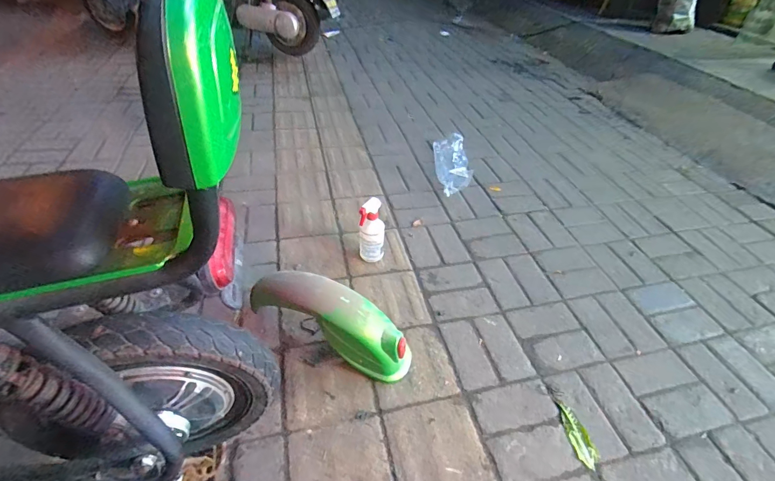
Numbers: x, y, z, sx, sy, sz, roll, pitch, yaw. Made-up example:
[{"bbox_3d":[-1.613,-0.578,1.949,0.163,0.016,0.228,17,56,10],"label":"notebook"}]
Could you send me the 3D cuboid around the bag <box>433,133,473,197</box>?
[{"bbox_3d":[0.272,-0.334,1.549,0.137,0.058,0.426,5,42,-2],"label":"bag"}]

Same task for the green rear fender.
[{"bbox_3d":[-0.113,0.179,0.824,0.396,0.172,0.102,32,47,2],"label":"green rear fender"}]

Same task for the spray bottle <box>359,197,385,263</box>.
[{"bbox_3d":[-0.046,-0.018,1.066,0.074,0.213,0.070,3,42,-4],"label":"spray bottle"}]

